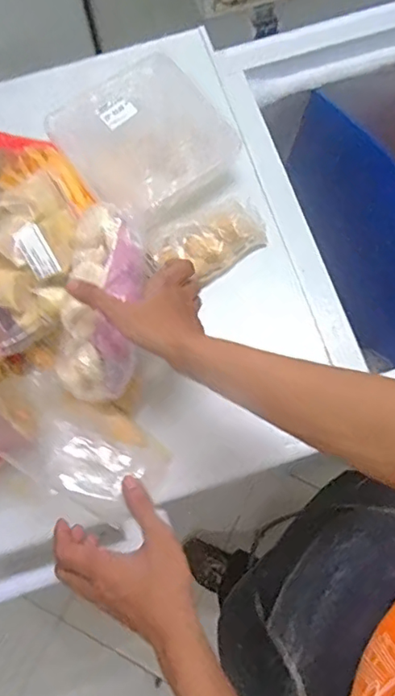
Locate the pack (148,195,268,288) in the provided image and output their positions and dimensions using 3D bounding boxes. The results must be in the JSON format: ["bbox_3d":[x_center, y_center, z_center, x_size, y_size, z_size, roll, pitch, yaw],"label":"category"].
[{"bbox_3d":[0.022,-0.140,0.698,0.150,0.019,0.083,-33,92,-14],"label":"pack"}]

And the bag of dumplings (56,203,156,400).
[{"bbox_3d":[-0.104,-0.051,0.594,0.080,0.050,0.211,8,85,4],"label":"bag of dumplings"}]

